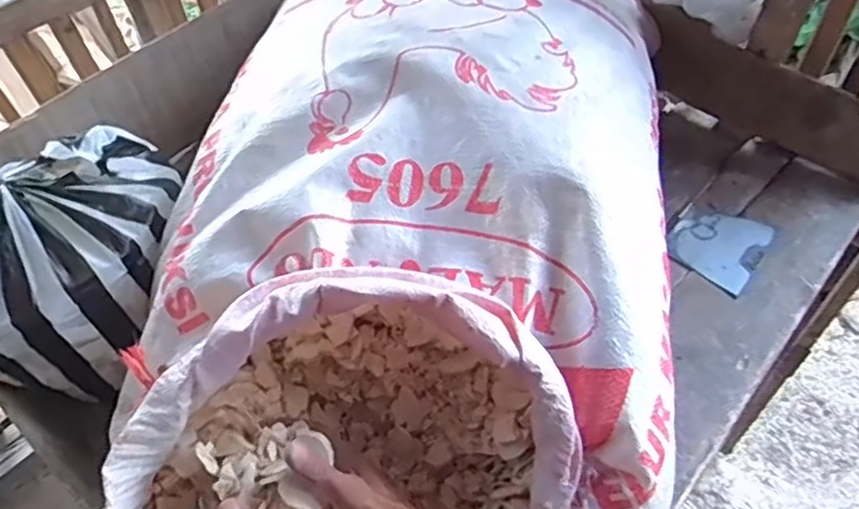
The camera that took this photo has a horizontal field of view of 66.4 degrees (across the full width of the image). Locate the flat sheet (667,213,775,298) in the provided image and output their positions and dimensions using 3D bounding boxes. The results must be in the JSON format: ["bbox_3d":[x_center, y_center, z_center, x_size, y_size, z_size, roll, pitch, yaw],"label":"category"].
[{"bbox_3d":[0.342,-0.011,0.787,0.101,0.005,0.115,26,56,31],"label":"flat sheet"}]

